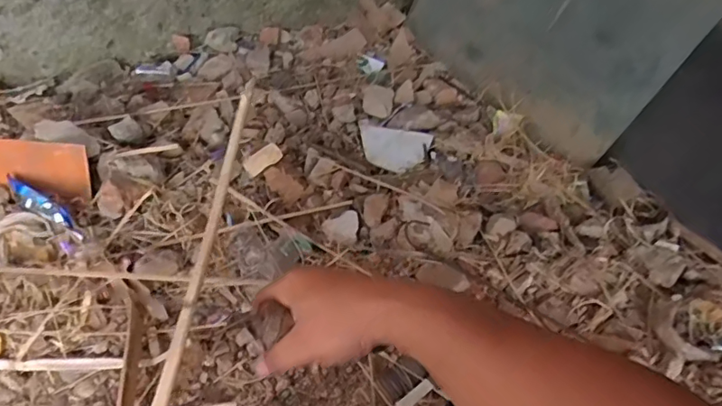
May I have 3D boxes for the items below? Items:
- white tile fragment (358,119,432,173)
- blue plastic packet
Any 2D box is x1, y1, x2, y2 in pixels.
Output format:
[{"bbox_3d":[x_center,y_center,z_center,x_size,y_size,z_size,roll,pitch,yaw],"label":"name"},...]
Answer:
[{"bbox_3d":[0.065,-0.126,1.189,0.168,0.013,0.106,16,72,16],"label":"white tile fragment"},{"bbox_3d":[-0.562,0.001,0.934,0.200,0.046,0.038,23,52,19],"label":"blue plastic packet"}]

